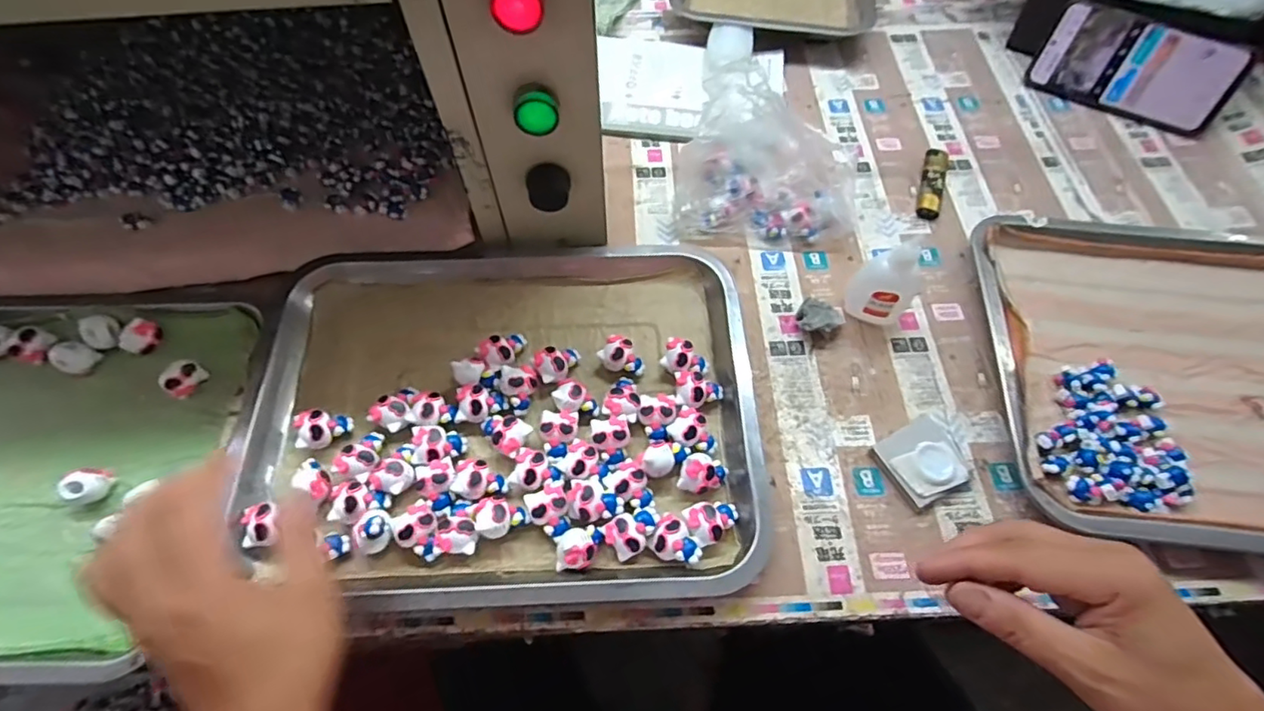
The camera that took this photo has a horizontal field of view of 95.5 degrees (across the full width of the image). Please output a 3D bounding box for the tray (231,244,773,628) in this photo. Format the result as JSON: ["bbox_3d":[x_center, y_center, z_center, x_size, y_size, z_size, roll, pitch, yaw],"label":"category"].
[{"bbox_3d":[-0.084,0.033,0.398,0.334,0.026,0.264,-5,65,-2],"label":"tray"}]

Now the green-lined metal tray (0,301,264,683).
[{"bbox_3d":[-0.428,0.072,0.384,0.317,0.026,0.254,-1,65,-1],"label":"green-lined metal tray"}]

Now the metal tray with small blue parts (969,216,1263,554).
[{"bbox_3d":[0.425,0.013,0.429,0.308,0.035,0.264,6,65,3],"label":"metal tray with small blue parts"}]

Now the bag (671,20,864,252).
[{"bbox_3d":[0.119,-0.164,0.467,0.150,0.114,0.108,17,66,8],"label":"bag"}]

